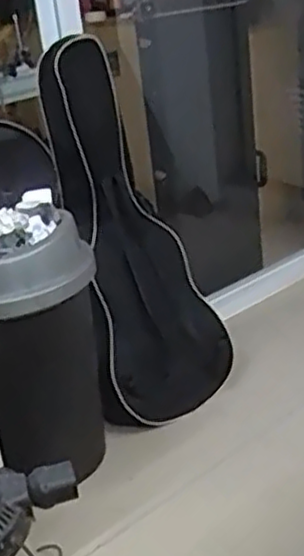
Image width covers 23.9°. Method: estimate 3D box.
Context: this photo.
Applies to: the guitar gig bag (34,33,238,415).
[{"bbox_3d":[-0.072,-0.123,1.855,0.418,0.949,0.182,-20,4,-28],"label":"guitar gig bag"}]

